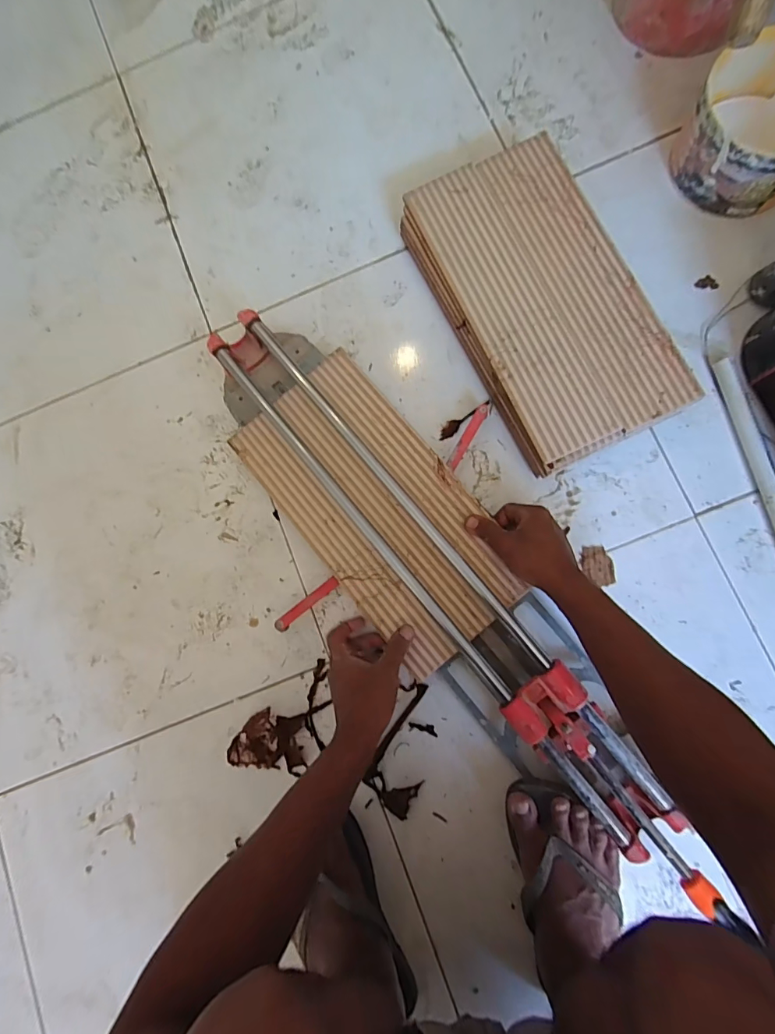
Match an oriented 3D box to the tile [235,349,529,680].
[{"bbox_3d":[-0.012,-0.011,0.573,0.192,0.008,0.390,-38,81,-1],"label":"tile"}]

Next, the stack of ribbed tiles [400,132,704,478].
[{"bbox_3d":[0.191,-0.267,0.580,0.206,0.073,0.400,-25,81,1],"label":"stack of ribbed tiles"}]

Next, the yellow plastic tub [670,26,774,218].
[{"bbox_3d":[0.469,-0.489,0.573,0.179,0.096,0.165,-43,81,-2],"label":"yellow plastic tub"}]

